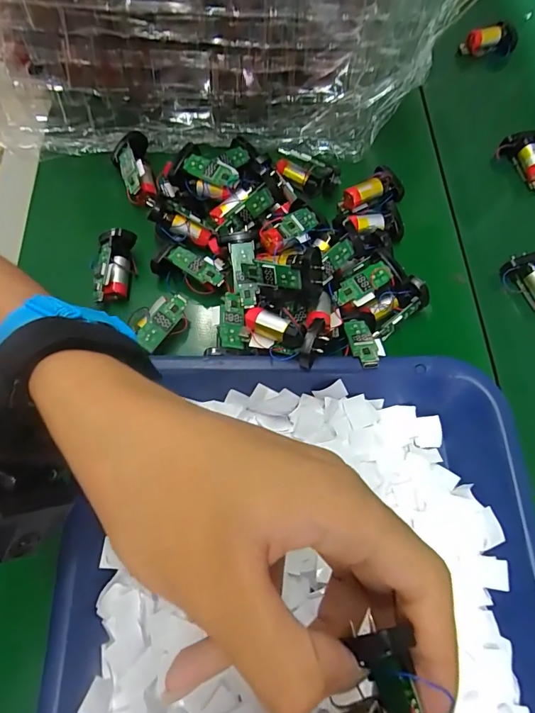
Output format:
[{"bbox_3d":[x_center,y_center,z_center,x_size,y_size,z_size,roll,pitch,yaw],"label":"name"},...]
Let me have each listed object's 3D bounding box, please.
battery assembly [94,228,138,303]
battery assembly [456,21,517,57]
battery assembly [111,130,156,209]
[{"bbox_3d":[-0.107,-0.061,0.290,0.023,0.025,0.050,7,81,2],"label":"battery assembly"},{"bbox_3d":[0.225,-0.318,0.418,0.051,0.020,0.016,-9,69,-4],"label":"battery assembly"},{"bbox_3d":[-0.101,-0.143,0.322,0.027,0.022,0.058,-19,70,-8],"label":"battery assembly"}]

